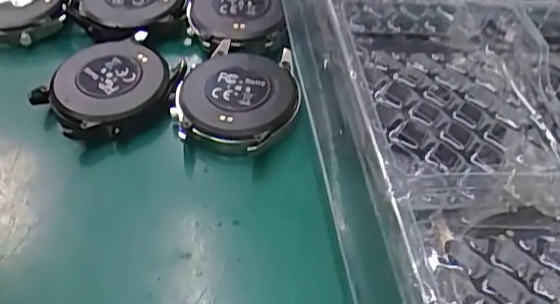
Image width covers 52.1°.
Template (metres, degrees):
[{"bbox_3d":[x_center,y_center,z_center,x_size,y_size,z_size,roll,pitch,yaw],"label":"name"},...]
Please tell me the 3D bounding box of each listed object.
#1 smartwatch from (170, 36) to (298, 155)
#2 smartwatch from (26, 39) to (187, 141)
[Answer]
[{"bbox_3d":[-0.016,-0.022,0.214,0.046,0.011,0.050,1,49,-1],"label":"smartwatch"},{"bbox_3d":[-0.063,-0.024,0.216,0.042,0.009,0.046,32,56,24],"label":"smartwatch"}]

